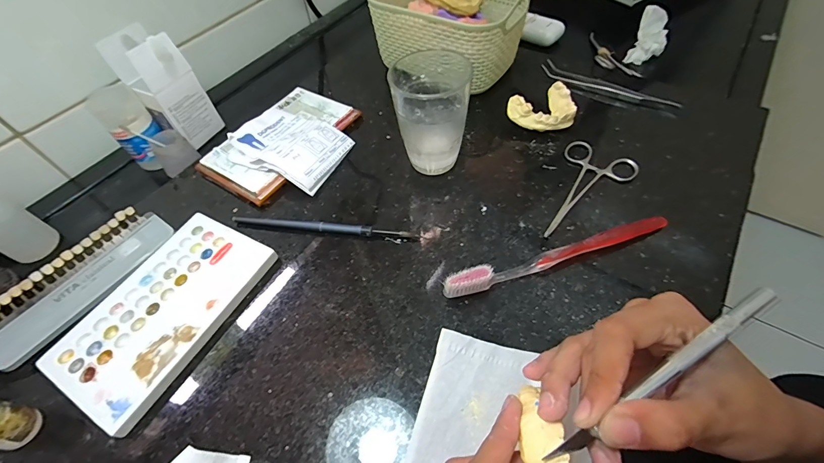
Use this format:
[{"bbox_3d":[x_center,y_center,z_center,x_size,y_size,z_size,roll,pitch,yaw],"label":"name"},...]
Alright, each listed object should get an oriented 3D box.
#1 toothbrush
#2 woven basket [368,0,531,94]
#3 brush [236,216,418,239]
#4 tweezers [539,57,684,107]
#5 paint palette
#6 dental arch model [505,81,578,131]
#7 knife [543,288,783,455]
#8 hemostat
[{"bbox_3d":[0.113,0.016,0.282,0.186,0.024,0.013,-17,55,-8],"label":"toothbrush"},{"bbox_3d":[0.039,-0.242,0.430,0.177,0.082,0.120,31,62,24],"label":"woven basket"},{"bbox_3d":[-0.077,-0.003,0.324,0.168,0.007,0.009,6,55,9],"label":"brush"},{"bbox_3d":[0.214,-0.161,0.406,0.145,0.008,0.016,31,62,24],"label":"tweezers"},{"bbox_3d":[-0.190,0.058,0.286,0.095,0.012,0.151,22,59,19],"label":"paint palette"},{"bbox_3d":[0.136,-0.122,0.376,0.069,0.028,0.047,-26,57,-14],"label":"dental arch model"},{"bbox_3d":[0.117,0.063,0.168,0.135,0.004,0.008,-30,59,-11],"label":"knife"},{"bbox_3d":[0.147,-0.038,0.327,0.064,0.006,0.121,33,63,25],"label":"hemostat"}]

